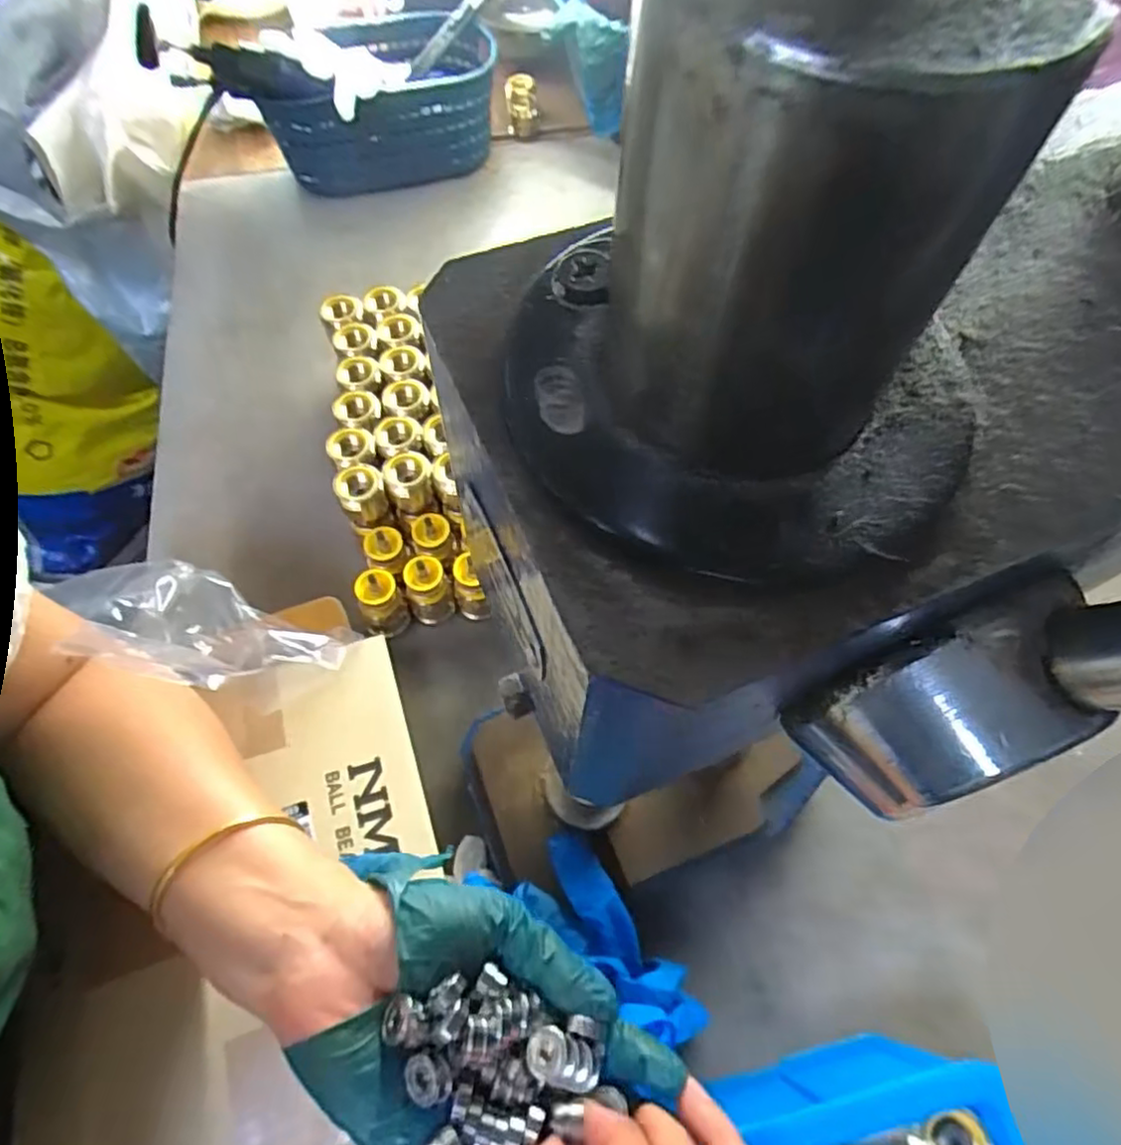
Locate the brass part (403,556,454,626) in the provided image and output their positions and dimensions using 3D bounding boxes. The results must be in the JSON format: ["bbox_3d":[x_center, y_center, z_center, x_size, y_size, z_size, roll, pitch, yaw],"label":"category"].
[{"bbox_3d":[-0.089,0.014,0.458,0.028,0.061,0.024,-21,66,-11],"label":"brass part"}]

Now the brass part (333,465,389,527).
[{"bbox_3d":[-0.132,-0.050,0.451,0.030,0.034,0.031,1,64,-1],"label":"brass part"}]

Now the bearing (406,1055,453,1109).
[{"bbox_3d":[-0.045,0.174,0.232,0.014,0.008,0.015,-7,64,-5],"label":"bearing"}]

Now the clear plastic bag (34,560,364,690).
[{"bbox_3d":[-0.209,0.028,0.387,0.161,0.045,0.059,18,65,7],"label":"clear plastic bag"}]

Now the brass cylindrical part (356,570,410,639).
[{"bbox_3d":[-0.120,0.022,0.453,0.029,0.059,0.026,-25,67,-13],"label":"brass cylindrical part"}]

